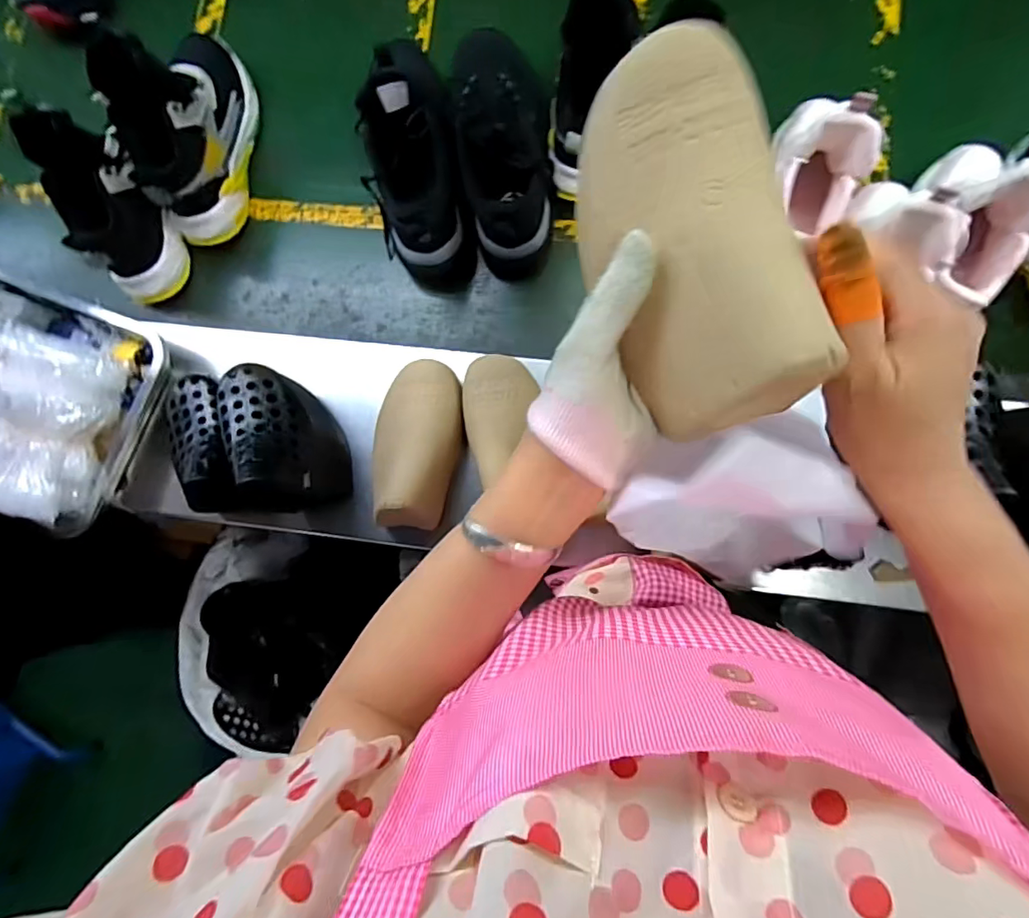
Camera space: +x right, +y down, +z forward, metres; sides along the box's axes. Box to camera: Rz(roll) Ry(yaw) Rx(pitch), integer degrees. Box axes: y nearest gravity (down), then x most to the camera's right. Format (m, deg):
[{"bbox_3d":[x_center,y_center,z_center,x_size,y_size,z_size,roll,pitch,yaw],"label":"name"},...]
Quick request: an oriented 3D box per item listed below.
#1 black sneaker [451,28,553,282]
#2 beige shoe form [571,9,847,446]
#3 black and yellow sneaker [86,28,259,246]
[{"bbox_3d":[-0.017,-0.364,0.615,0.087,0.128,0.290,-7,84,3],"label":"black sneaker"},{"bbox_3d":[0.082,-0.107,0.253,0.090,0.058,0.172,-16,88,28],"label":"beige shoe form"},{"bbox_3d":[-0.396,-0.416,0.623,0.089,0.166,0.254,4,84,4],"label":"black and yellow sneaker"}]

